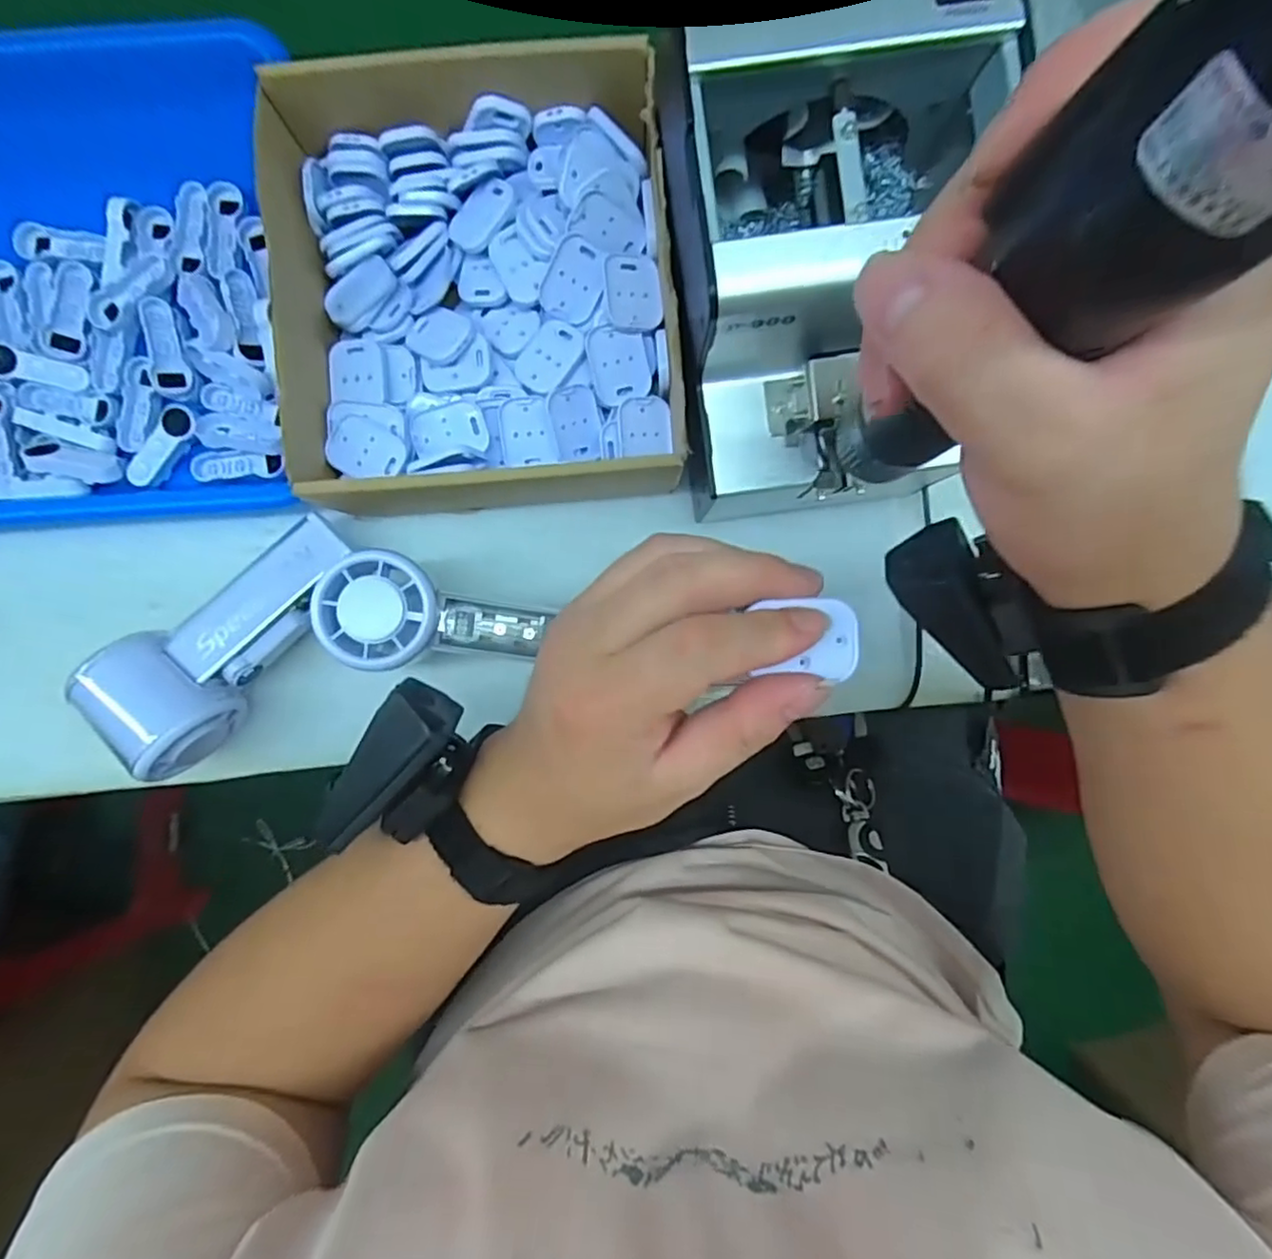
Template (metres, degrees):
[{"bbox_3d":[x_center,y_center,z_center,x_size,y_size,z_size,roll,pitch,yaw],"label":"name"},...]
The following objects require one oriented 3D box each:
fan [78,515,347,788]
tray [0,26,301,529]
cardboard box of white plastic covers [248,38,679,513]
[{"bbox_3d":[-0.215,0.002,0.340,0.056,0.053,0.144,38,77,-1],"label":"fan"},{"bbox_3d":[-0.349,-0.188,0.362,0.301,0.050,0.255,-3,91,0],"label":"tray"},{"bbox_3d":[-0.077,-0.170,0.332,0.191,0.061,0.210,-6,91,0],"label":"cardboard box of white plastic covers"}]

